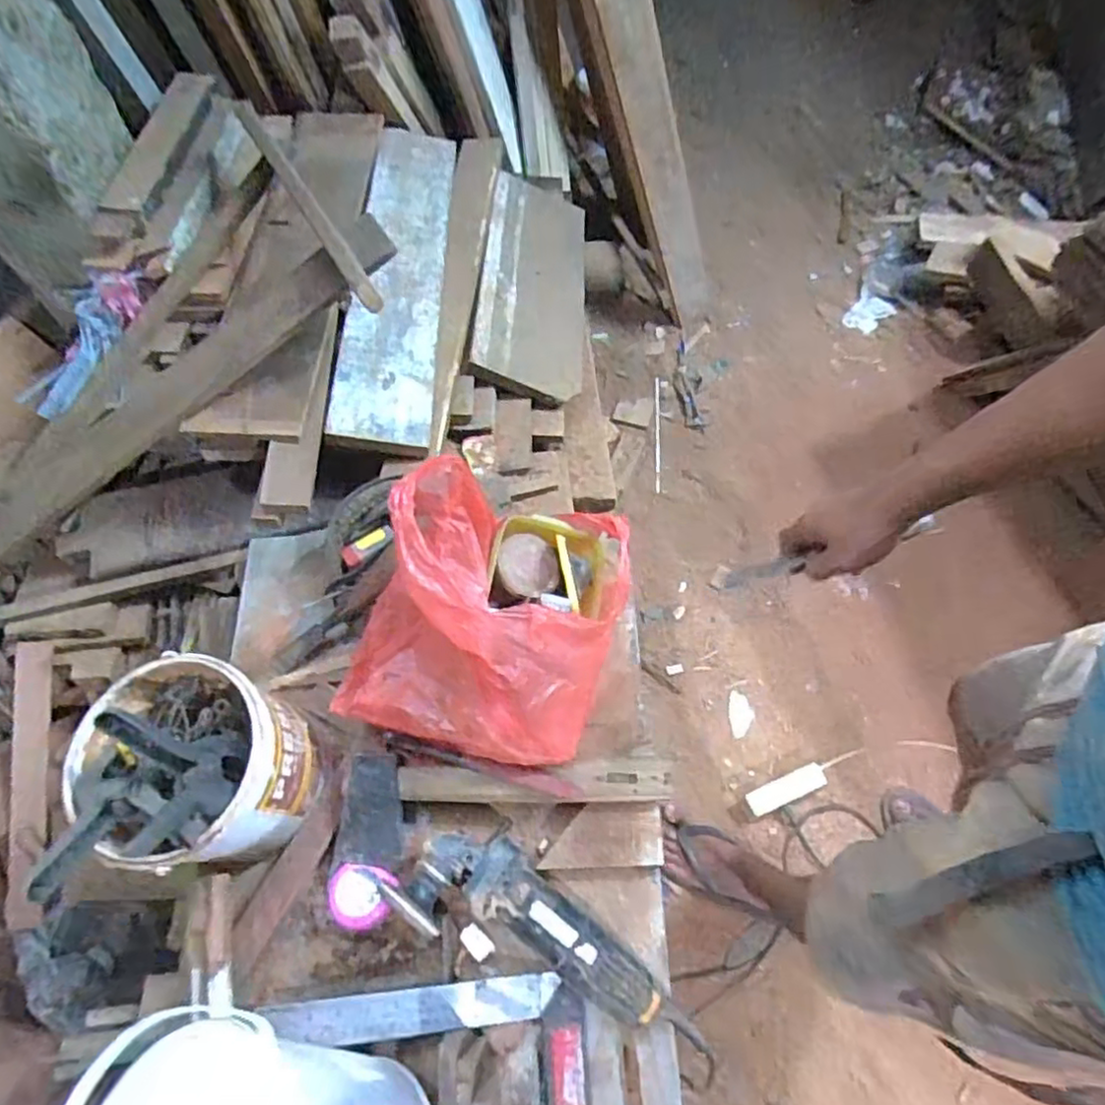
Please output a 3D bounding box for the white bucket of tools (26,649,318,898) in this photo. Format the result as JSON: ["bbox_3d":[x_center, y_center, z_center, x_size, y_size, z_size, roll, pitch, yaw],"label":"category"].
[{"bbox_3d":[-0.346,0.196,0.647,0.174,0.192,0.185,1,63,-1],"label":"white bucket of tools"}]

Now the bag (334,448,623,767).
[{"bbox_3d":[-0.060,0.046,0.686,0.251,0.173,0.289,18,63,7],"label":"bag"}]

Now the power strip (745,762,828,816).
[{"bbox_3d":[0.434,0.438,1.250,0.162,0.022,0.042,-19,65,-11],"label":"power strip"}]

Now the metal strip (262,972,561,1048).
[{"bbox_3d":[-0.125,0.428,0.631,0.261,0.007,0.038,3,62,-15],"label":"metal strip"}]

